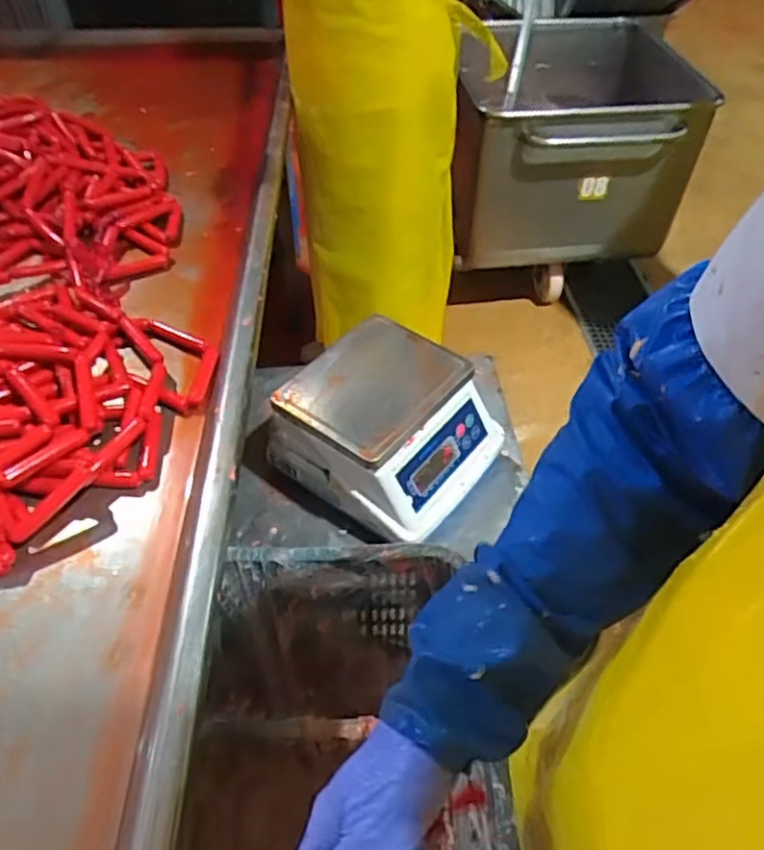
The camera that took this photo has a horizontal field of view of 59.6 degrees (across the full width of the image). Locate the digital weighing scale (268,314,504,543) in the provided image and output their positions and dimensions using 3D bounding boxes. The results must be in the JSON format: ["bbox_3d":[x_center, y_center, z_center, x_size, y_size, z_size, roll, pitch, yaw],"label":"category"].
[{"bbox_3d":[0.009,-0.001,0.875,0.238,0.125,0.227,29,55,23],"label":"digital weighing scale"}]

